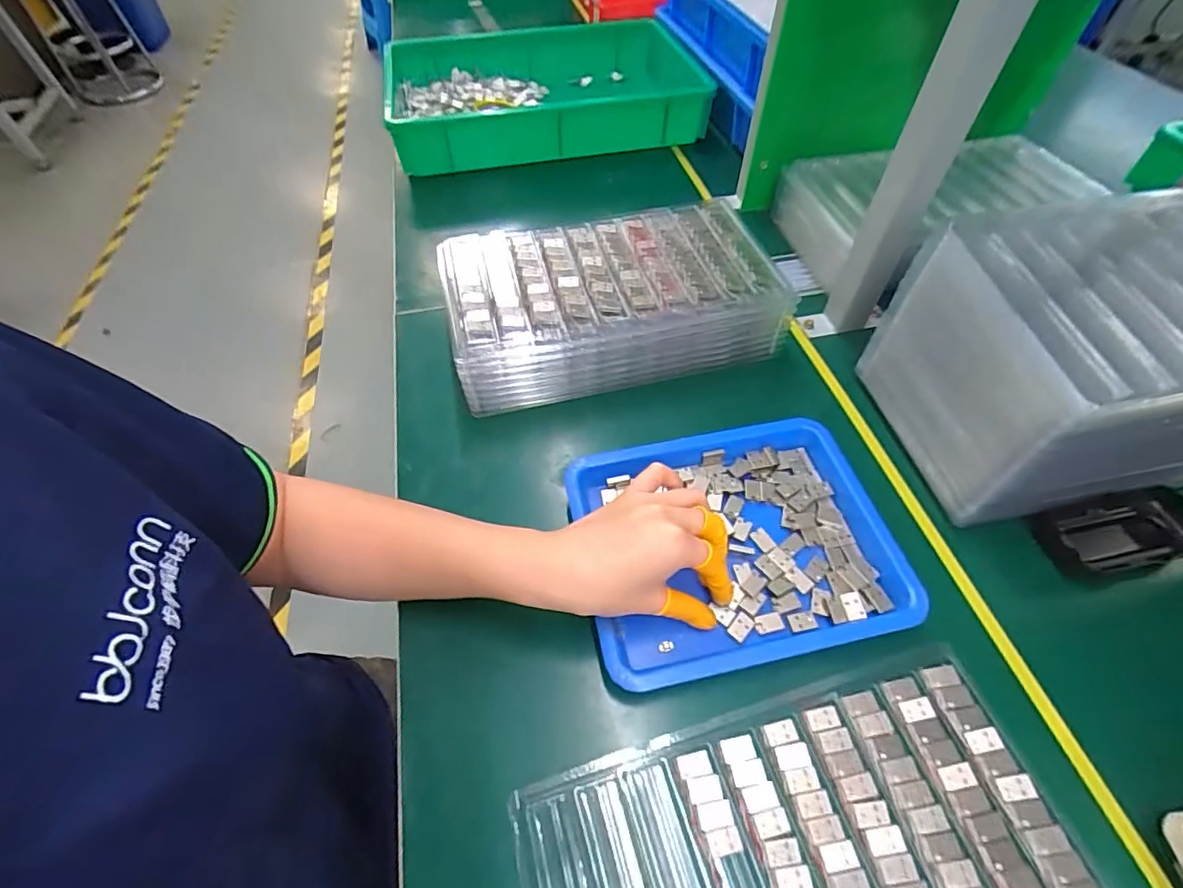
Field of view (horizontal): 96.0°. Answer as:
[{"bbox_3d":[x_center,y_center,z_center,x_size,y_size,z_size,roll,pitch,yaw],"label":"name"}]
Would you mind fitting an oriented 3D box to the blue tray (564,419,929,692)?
[{"bbox_3d":[0.104,0.069,0.384,0.218,0.027,0.171,-11,55,-6],"label":"blue tray"}]

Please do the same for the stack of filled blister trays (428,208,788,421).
[{"bbox_3d":[0.015,-0.134,0.511,0.296,0.081,0.165,-10,55,-5],"label":"stack of filled blister trays"}]

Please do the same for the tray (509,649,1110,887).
[{"bbox_3d":[0.113,0.228,0.283,0.287,0.009,0.157,-16,56,-9],"label":"tray"}]

